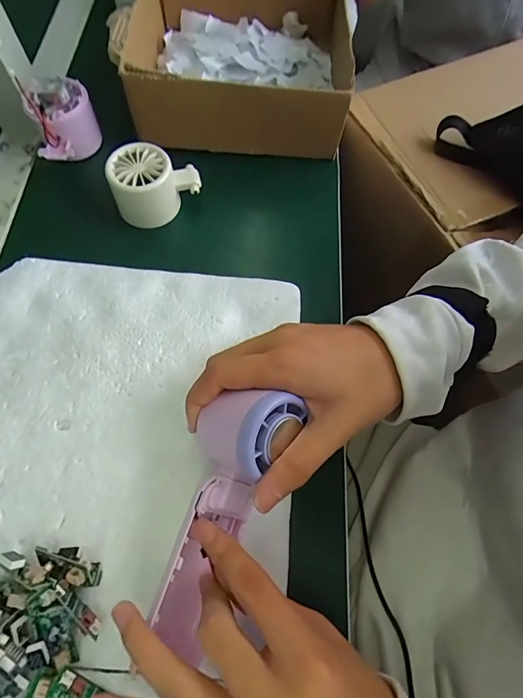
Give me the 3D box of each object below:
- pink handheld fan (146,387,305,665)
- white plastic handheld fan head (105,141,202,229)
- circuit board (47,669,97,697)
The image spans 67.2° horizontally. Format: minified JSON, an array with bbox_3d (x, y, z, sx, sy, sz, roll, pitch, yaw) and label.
[{"bbox_3d":[-0.026,0.089,0.230,0.054,0.041,0.138,21,76,8],"label":"pink handheld fan"},{"bbox_3d":[-0.095,-0.148,0.347,0.073,0.043,0.049,-30,71,-13],"label":"white plastic handheld fan head"},{"bbox_3d":[-0.103,0.185,0.212,0.021,0.004,0.014,34,50,-4],"label":"circuit board"}]

